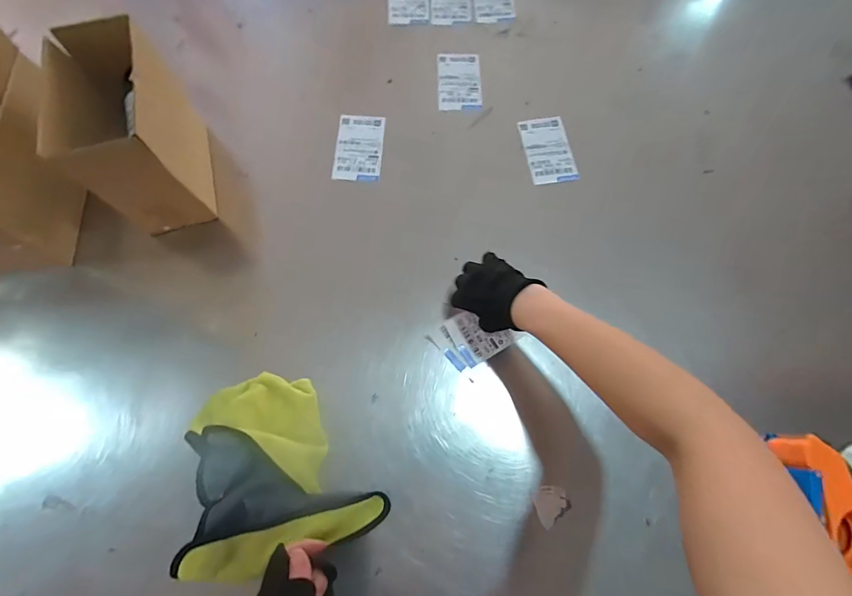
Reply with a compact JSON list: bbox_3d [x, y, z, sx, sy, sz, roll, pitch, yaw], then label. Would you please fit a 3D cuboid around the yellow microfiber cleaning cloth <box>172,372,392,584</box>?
[{"bbox_3d":[-0.192,0.208,0.485,0.226,0.052,0.217,-18,72,-6],"label":"yellow microfiber cleaning cloth"}]

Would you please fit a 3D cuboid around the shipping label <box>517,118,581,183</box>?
[{"bbox_3d":[0.206,-0.251,0.677,0.077,0.008,0.130,-9,71,-3],"label":"shipping label"}]

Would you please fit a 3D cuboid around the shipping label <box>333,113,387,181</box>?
[{"bbox_3d":[-0.113,-0.258,0.685,0.078,0.010,0.130,3,71,1],"label":"shipping label"}]

